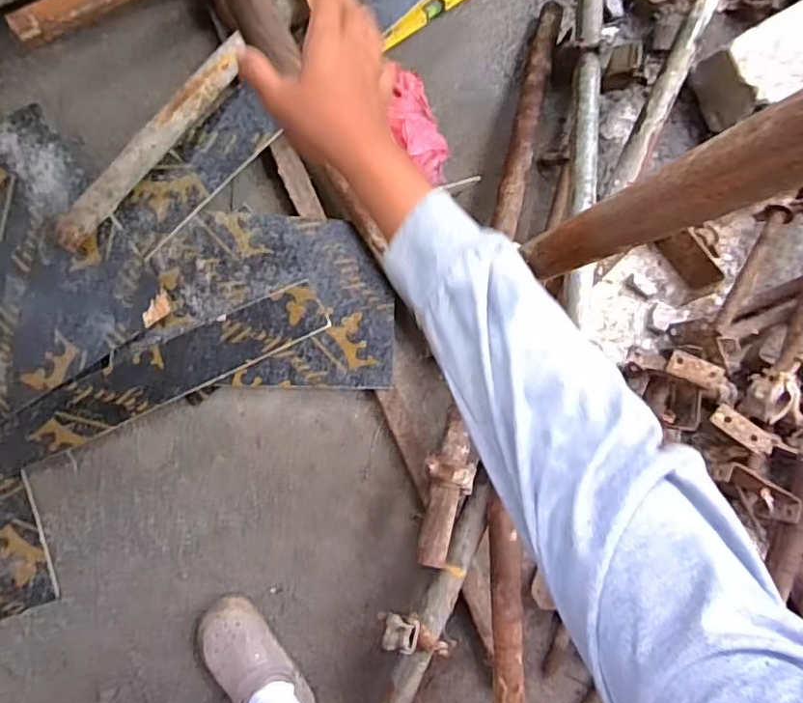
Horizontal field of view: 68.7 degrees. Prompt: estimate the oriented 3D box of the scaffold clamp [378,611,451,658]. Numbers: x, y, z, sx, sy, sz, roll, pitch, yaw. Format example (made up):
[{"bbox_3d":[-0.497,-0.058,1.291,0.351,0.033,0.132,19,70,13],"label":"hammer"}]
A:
[{"bbox_3d":[0.019,0.462,0.955,0.145,0.062,0.050,33,81,-28],"label":"scaffold clamp"}]

